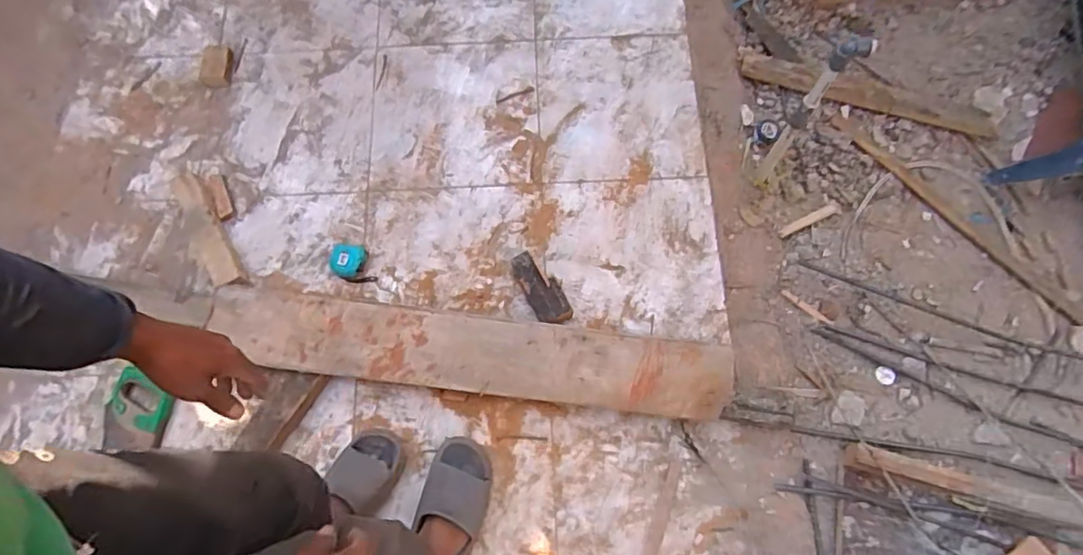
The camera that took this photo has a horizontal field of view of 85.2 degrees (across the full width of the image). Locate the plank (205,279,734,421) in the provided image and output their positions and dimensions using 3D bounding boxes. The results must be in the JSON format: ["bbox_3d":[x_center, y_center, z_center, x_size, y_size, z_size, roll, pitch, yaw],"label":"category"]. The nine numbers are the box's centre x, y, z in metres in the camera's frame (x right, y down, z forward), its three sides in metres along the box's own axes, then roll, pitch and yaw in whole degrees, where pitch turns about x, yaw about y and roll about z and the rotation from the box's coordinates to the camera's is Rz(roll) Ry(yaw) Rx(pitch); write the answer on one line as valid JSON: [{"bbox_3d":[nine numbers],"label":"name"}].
[{"bbox_3d":[-0.157,0.149,1.183,1.050,0.040,0.170,8,72,3],"label":"plank"}]

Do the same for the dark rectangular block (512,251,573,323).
[{"bbox_3d":[-0.001,0.023,1.262,0.068,0.056,0.171,-27,73,-8],"label":"dark rectangular block"}]

